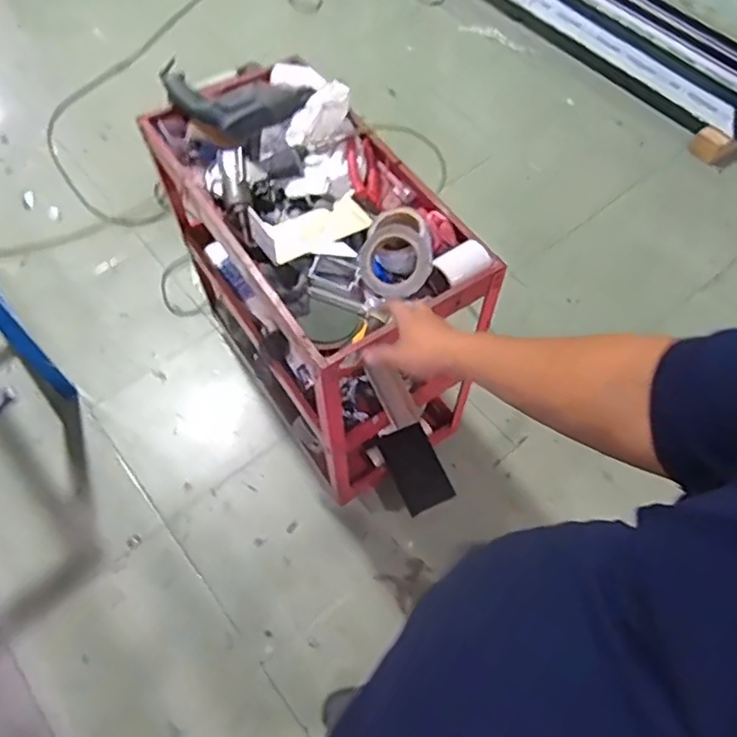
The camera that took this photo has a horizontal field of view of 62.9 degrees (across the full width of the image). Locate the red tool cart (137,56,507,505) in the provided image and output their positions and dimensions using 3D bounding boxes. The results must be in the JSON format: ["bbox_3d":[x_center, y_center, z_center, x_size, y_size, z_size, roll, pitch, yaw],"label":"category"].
[{"bbox_3d":[-0.096,-0.124,1.310,0.427,0.676,0.835,-29,66,-15],"label":"red tool cart"}]

